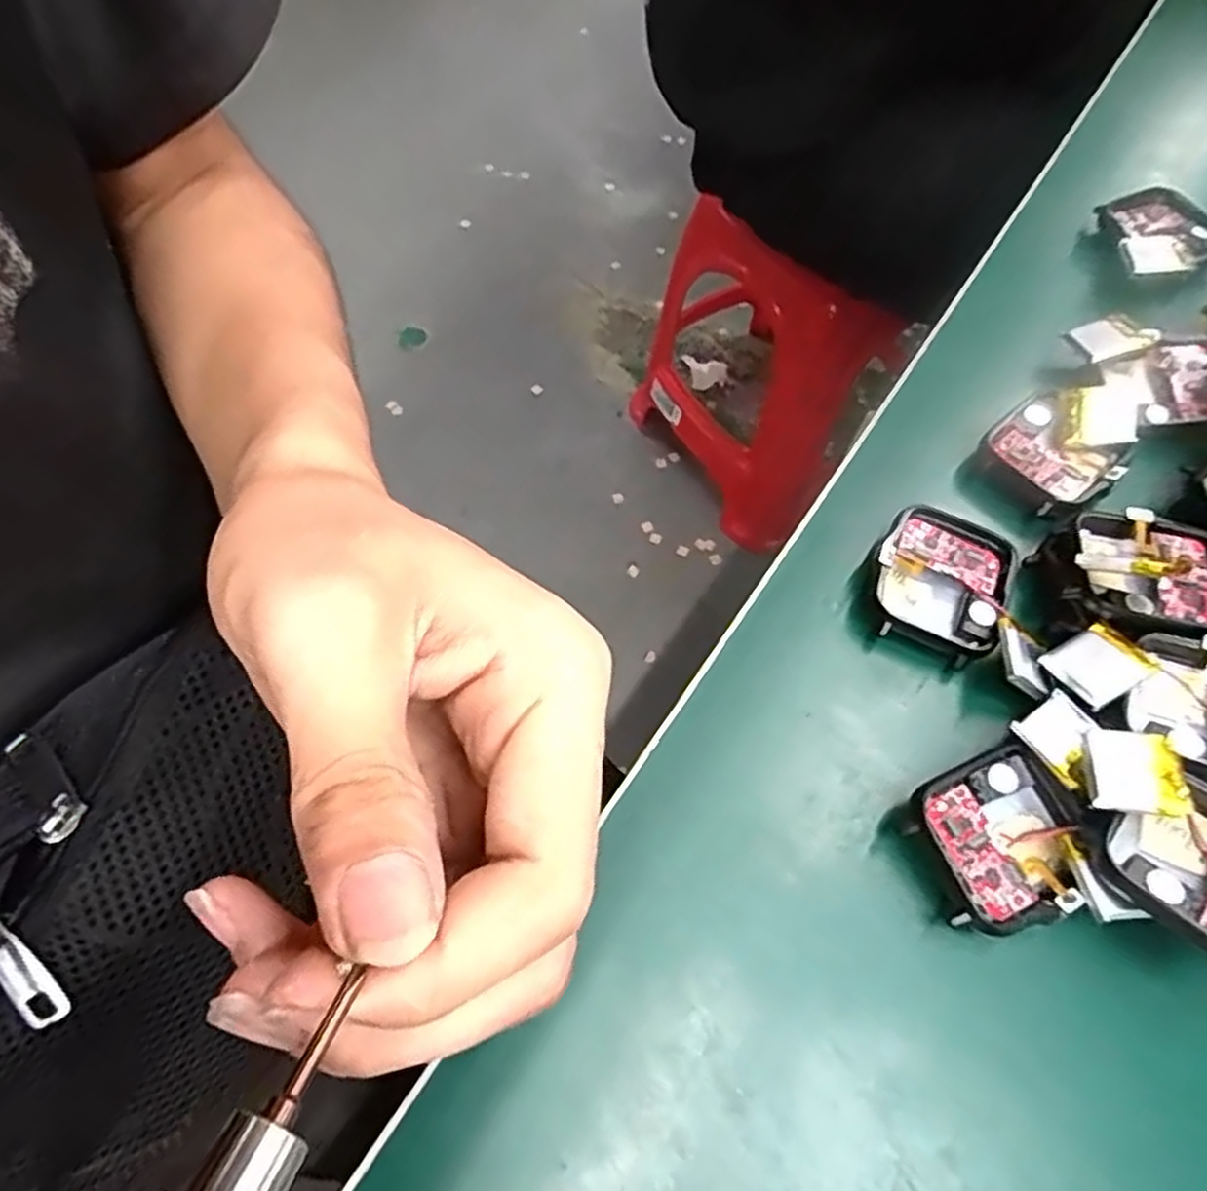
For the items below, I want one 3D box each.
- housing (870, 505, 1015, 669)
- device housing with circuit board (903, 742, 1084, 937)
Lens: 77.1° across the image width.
[{"bbox_3d":[0.098,-0.003,0.224,0.038,0.015,0.043,26,64,10],"label":"housing"},{"bbox_3d":[0.098,0.061,0.189,0.043,0.015,0.039,-18,65,-12],"label":"device housing with circuit board"}]

